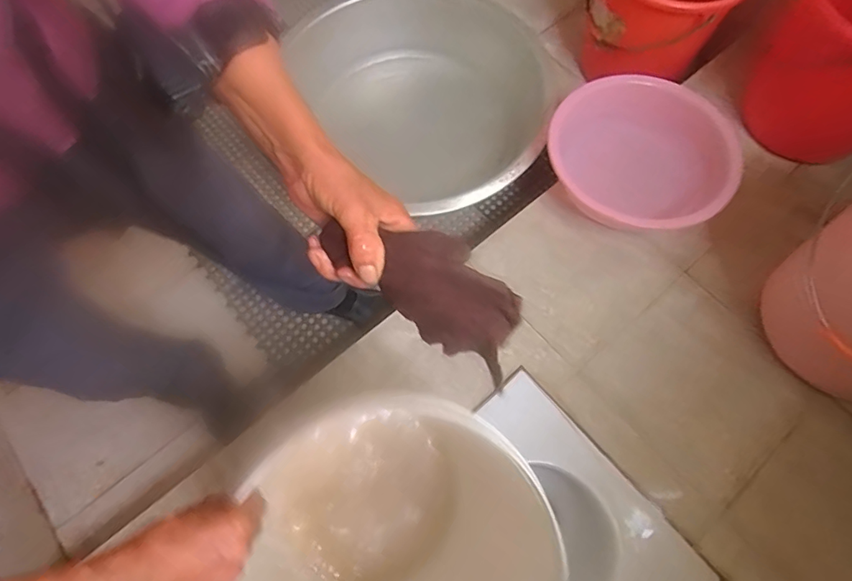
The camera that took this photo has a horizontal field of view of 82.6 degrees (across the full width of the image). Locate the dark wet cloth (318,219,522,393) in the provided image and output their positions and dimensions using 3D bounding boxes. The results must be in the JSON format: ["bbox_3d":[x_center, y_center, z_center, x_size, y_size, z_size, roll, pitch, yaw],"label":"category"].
[{"bbox_3d":[0.001,-0.007,0.338,0.155,0.035,0.063,38,74,16],"label":"dark wet cloth"}]

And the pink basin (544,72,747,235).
[{"bbox_3d":[0.378,-0.245,0.887,0.302,0.122,0.281,9,68,4],"label":"pink basin"}]

